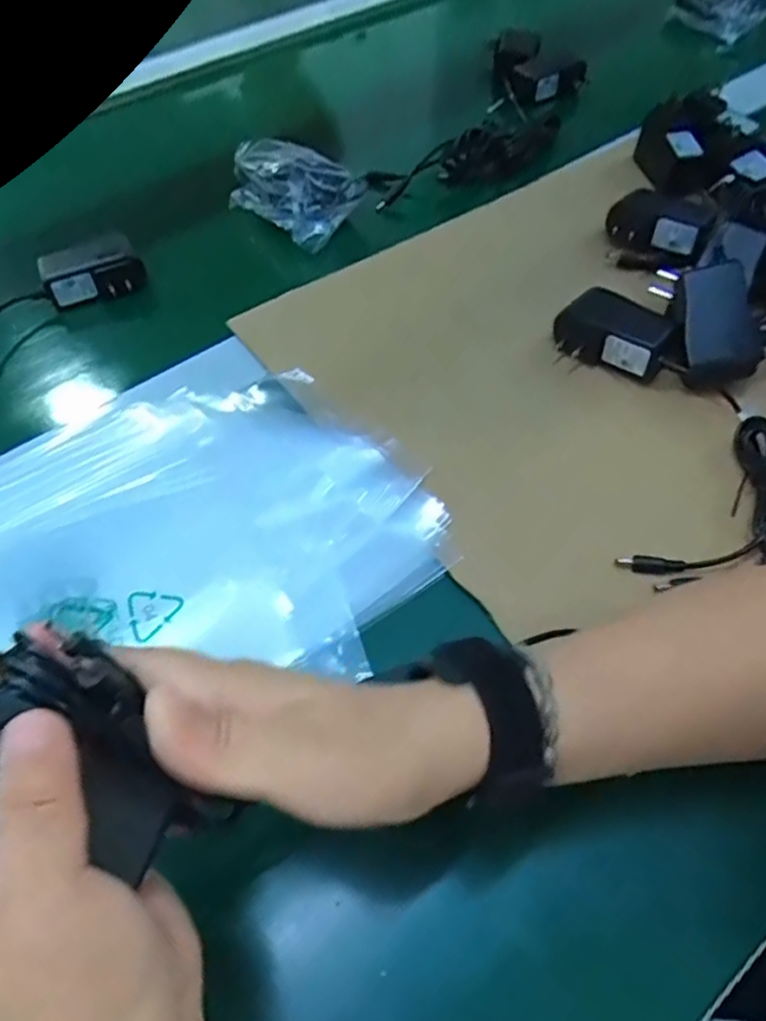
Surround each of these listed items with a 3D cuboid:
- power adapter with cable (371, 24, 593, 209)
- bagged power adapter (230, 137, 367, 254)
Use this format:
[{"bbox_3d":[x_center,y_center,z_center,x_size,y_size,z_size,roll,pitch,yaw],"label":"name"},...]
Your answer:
[{"bbox_3d":[0.103,-0.373,0.669,0.118,0.066,0.300,27,61,18],"label":"power adapter with cable"},{"bbox_3d":[-0.080,-0.278,0.581,0.121,0.046,0.062,36,64,23],"label":"bagged power adapter"}]

